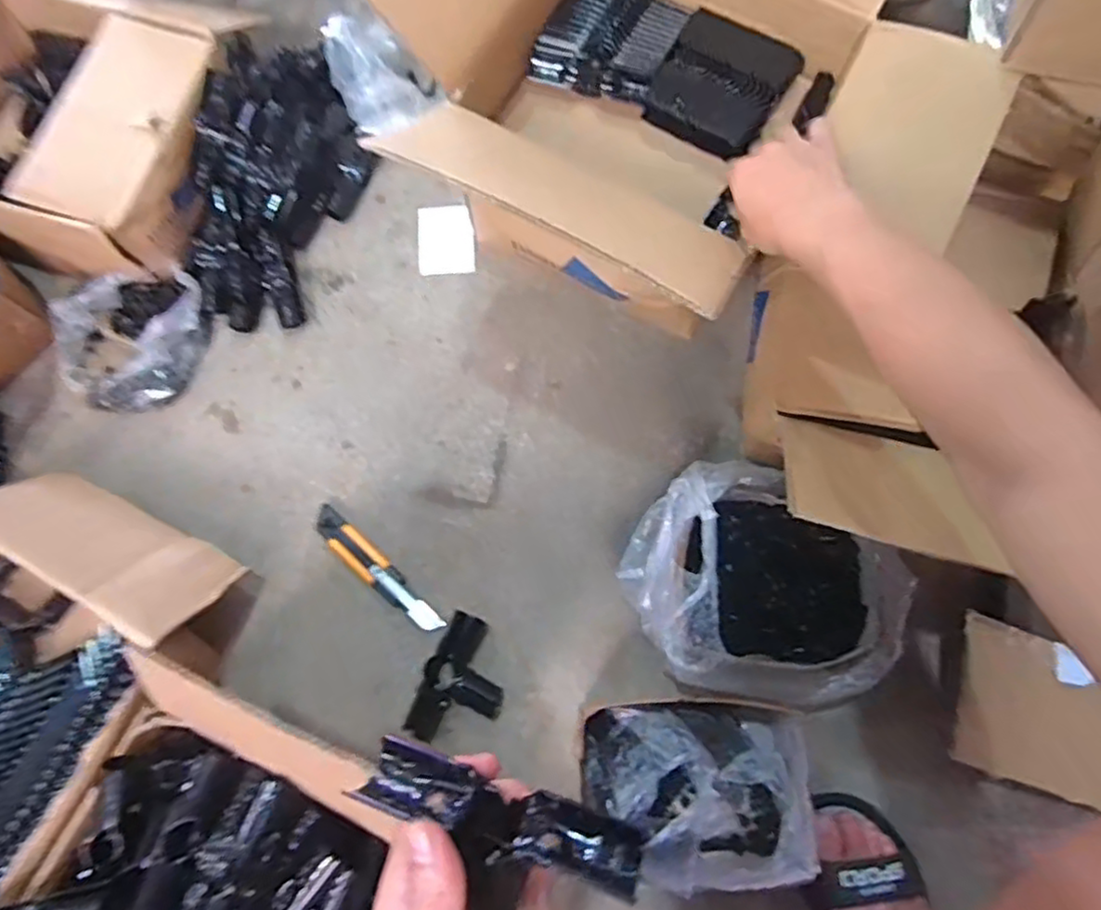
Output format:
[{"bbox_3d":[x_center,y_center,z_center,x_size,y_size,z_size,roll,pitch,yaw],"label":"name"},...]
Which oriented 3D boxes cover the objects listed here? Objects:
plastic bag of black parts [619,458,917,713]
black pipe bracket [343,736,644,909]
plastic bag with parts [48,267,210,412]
[{"bbox_3d":[0.211,0.138,0.687,0.267,0.122,0.223,41,79,11],"label":"plastic bag of black parts"},{"bbox_3d":[-0.025,0.176,0.310,0.126,0.028,0.057,14,75,12],"label":"black pipe bracket"},{"bbox_3d":[-0.509,-0.144,0.832,0.166,0.048,0.171,-1,74,1],"label":"plastic bag with parts"}]

